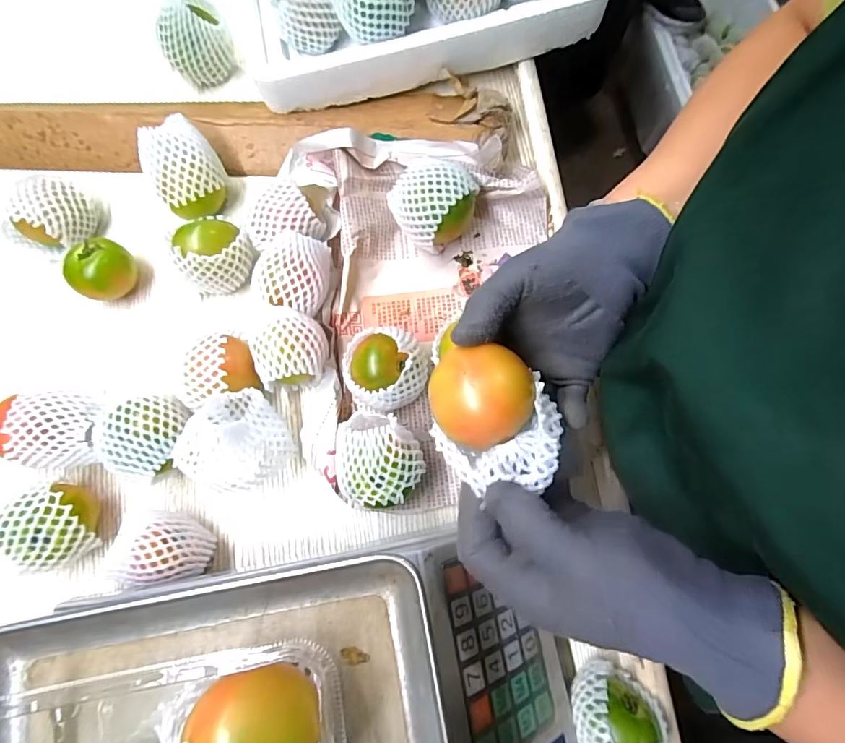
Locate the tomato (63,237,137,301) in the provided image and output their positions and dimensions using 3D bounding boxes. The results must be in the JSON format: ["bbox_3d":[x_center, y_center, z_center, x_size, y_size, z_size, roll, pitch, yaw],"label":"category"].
[{"bbox_3d":[-0.266,-0.083,0.387,0.044,0.042,0.050,32,80,8],"label":"tomato"}]

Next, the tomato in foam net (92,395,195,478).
[{"bbox_3d":[-0.205,0.049,0.347,0.063,0.056,0.063,5,77,3],"label":"tomato in foam net"}]

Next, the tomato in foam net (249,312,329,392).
[{"bbox_3d":[-0.099,-0.014,0.354,0.055,0.047,0.056,0,77,1],"label":"tomato in foam net"}]

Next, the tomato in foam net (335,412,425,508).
[{"bbox_3d":[-0.030,0.065,0.336,0.061,0.062,0.063,0,77,1],"label":"tomato in foam net"}]

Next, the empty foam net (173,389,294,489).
[{"bbox_3d":[-0.136,0.054,0.342,0.067,0.068,0.069,0,77,1],"label":"empty foam net"}]

